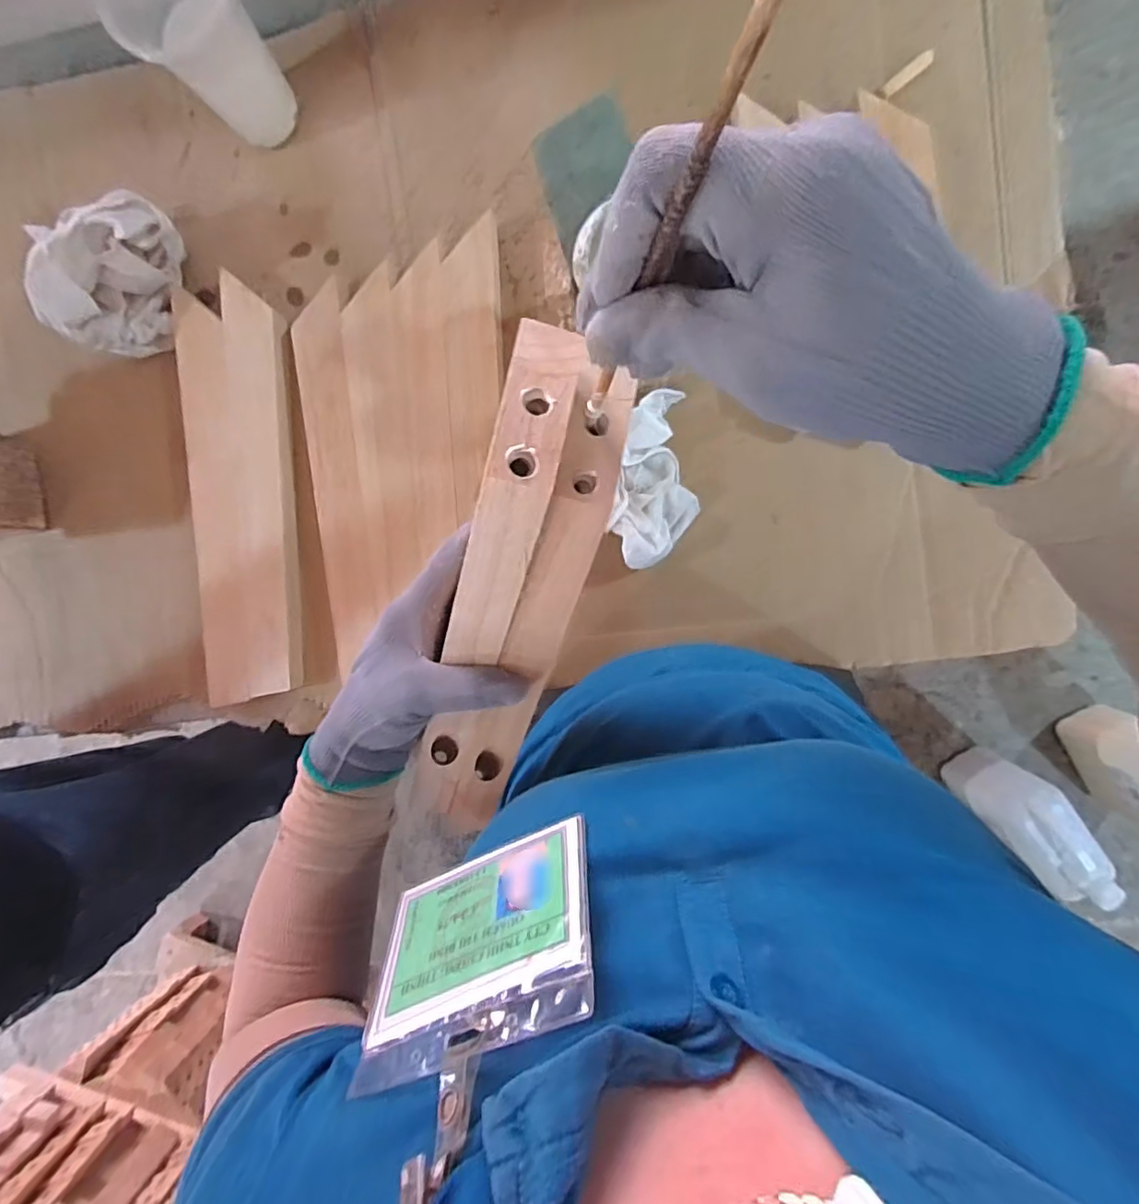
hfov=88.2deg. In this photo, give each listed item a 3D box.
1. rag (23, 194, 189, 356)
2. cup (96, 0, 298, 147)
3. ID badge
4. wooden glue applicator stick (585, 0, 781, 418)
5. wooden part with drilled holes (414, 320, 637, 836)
[{"bbox_3d":[-0.453,-0.325,0.591,0.088,0.098,0.152,26,96,3],"label":"rag"},{"bbox_3d":[-0.327,-0.514,0.540,0.084,0.151,0.099,18,96,4],"label":"cup"},{"bbox_3d":[-0.036,0.136,0.235,0.100,0.080,0.004,-28,116,12],"label":"ID badge"},{"bbox_3d":[0.025,-0.095,0.176,0.006,0.172,0.004,-42,90,-11],"label":"wooden glue applicator stick"},{"bbox_3d":[-0.033,0.022,0.315,0.058,0.057,0.303,20,122,4],"label":"wooden part with drilled holes"}]

